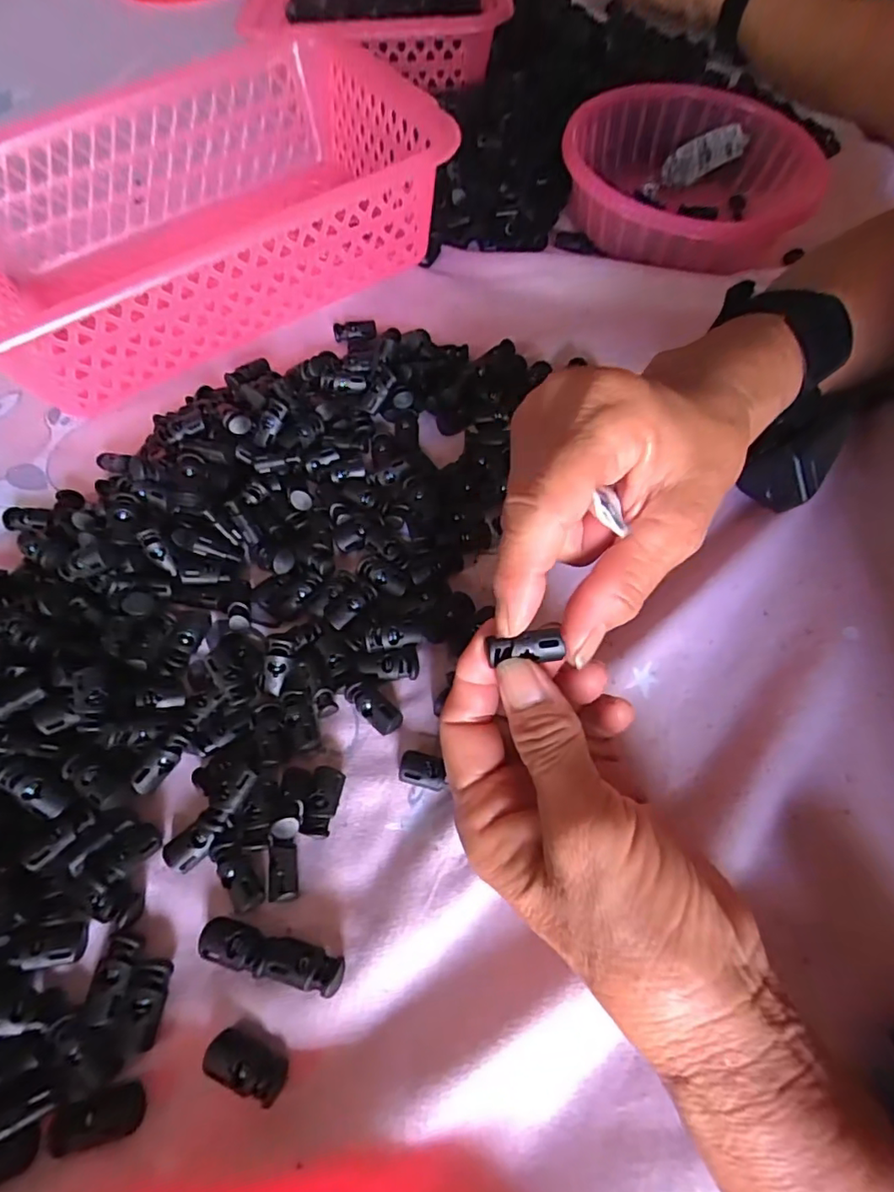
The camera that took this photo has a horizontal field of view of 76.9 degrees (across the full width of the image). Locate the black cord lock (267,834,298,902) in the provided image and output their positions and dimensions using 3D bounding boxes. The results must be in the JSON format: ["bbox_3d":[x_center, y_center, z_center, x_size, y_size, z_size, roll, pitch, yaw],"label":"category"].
[{"bbox_3d":[-0.064,0.107,0.221,0.011,0.012,0.023,-7,62,-2],"label":"black cord lock"}]

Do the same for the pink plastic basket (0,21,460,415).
[{"bbox_3d":[-0.169,-0.249,0.374,0.306,0.091,0.212,-29,65,-13],"label":"pink plastic basket"}]

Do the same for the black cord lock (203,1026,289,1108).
[{"bbox_3d":[-0.069,0.161,0.193,0.028,0.011,0.014,21,65,12],"label":"black cord lock"}]

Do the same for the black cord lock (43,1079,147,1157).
[{"bbox_3d":[-0.117,0.175,0.189,0.028,0.008,0.013,-12,63,-5],"label":"black cord lock"}]

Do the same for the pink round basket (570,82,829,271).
[{"bbox_3d":[0.161,-0.287,0.398,0.155,0.056,0.161,0,63,0],"label":"pink round basket"}]

